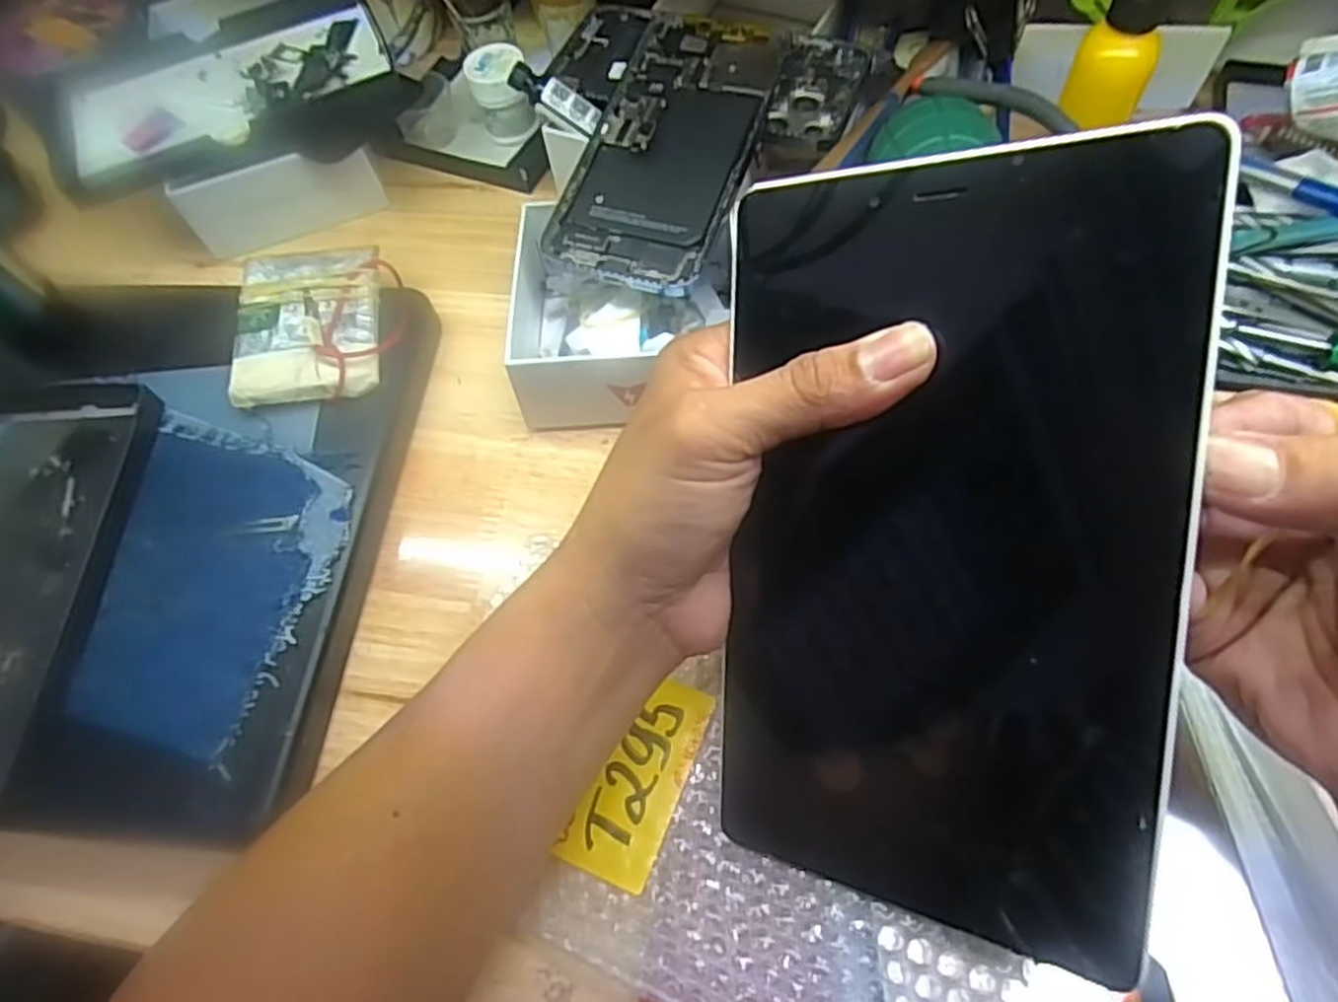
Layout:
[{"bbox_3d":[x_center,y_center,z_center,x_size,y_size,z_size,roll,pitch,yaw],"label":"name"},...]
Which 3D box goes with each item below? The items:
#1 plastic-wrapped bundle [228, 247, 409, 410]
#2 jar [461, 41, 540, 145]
[{"bbox_3d":[-0.169,-0.089,0.373,0.074,0.011,0.093,-8,60,-11],"label":"plastic-wrapped bundle"},{"bbox_3d":[-0.096,-0.233,0.445,0.032,0.039,0.039,-13,62,-2],"label":"jar"}]

